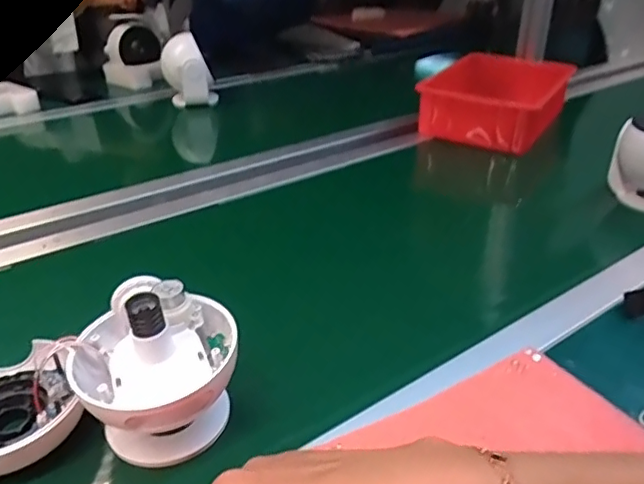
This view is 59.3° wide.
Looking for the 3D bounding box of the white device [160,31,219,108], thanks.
[{"bbox_3d":[-0.282,-0.360,1.191,0.105,0.126,0.116,-8,31,-16],"label":"white device"}]

